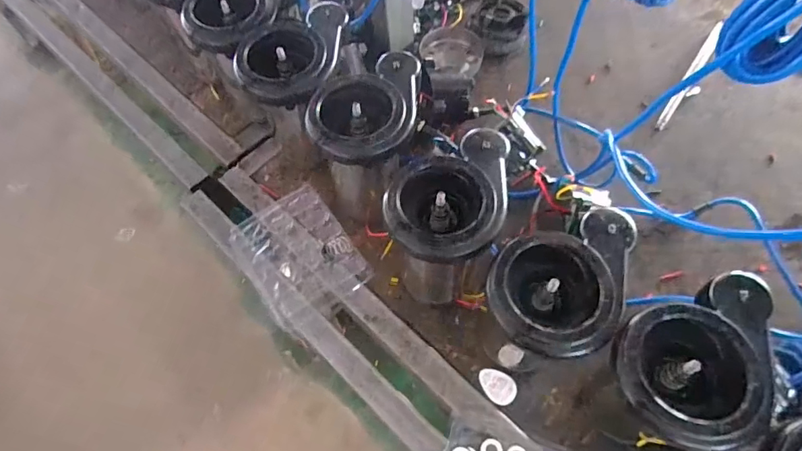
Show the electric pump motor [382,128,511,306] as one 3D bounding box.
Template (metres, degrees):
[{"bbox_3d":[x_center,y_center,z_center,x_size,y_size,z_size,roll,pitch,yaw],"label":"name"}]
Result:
[{"bbox_3d":[0.059,-0.005,0.579,0.118,0.189,0.163,17,65,11],"label":"electric pump motor"}]

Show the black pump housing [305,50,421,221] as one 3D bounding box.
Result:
[{"bbox_3d":[-0.039,-0.113,0.626,0.114,0.183,0.152,8,64,7],"label":"black pump housing"}]

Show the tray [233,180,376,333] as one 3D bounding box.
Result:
[{"bbox_3d":[-0.142,0.039,0.656,0.140,0.027,0.183,-36,67,-15],"label":"tray"}]

